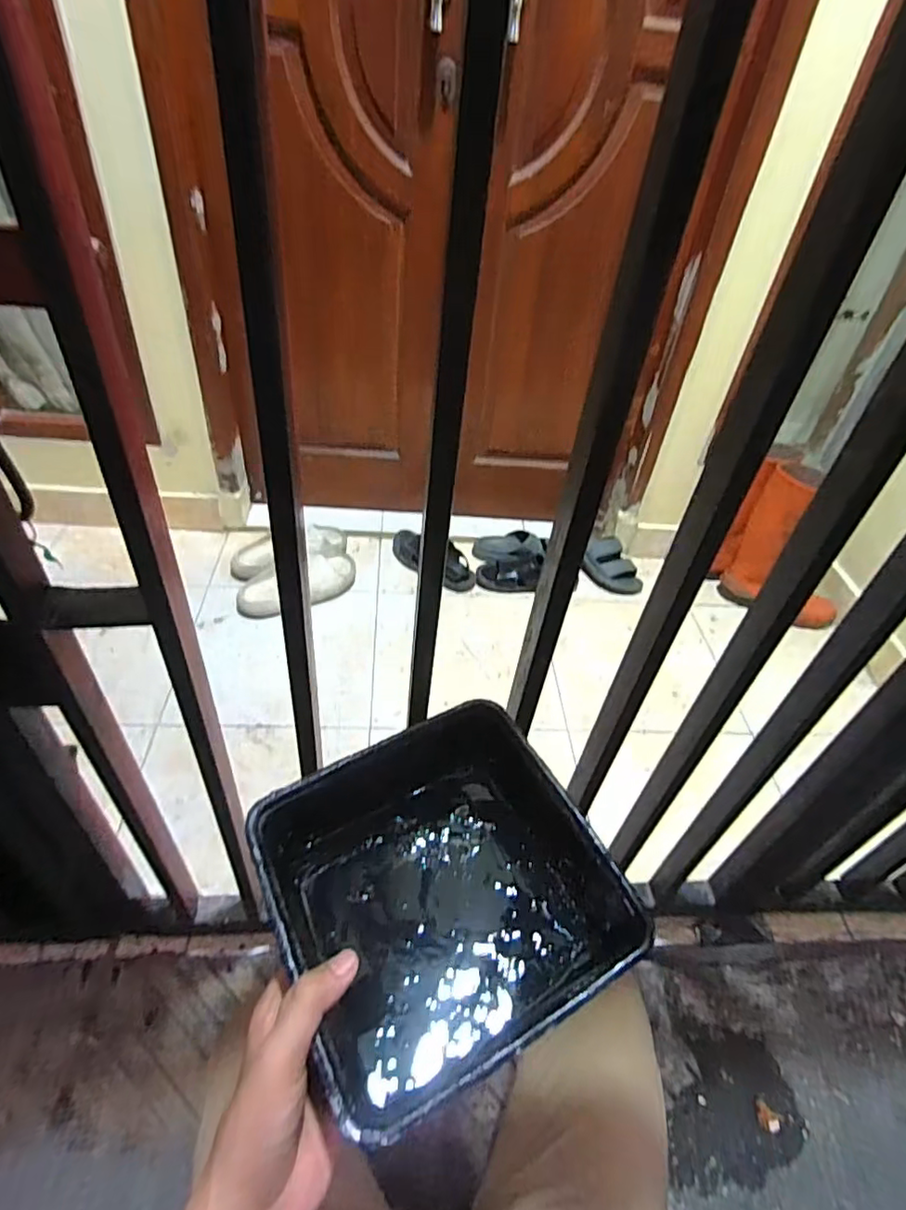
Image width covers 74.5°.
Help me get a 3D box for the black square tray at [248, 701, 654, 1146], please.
[{"bbox_3d":[-0.013,0.185,0.392,0.193,0.091,0.206,-16,46,-25],"label":"black square tray"}]

